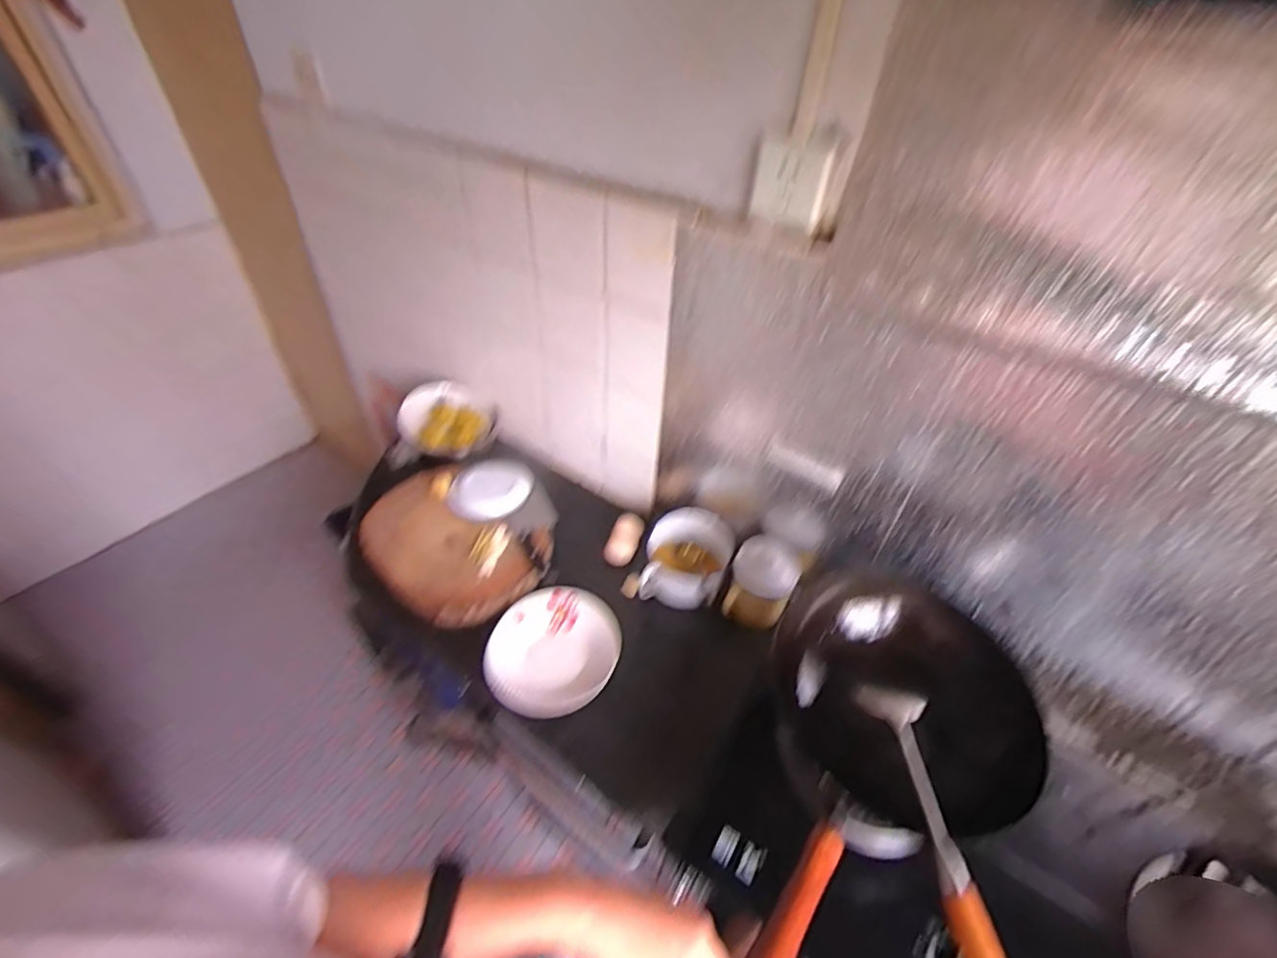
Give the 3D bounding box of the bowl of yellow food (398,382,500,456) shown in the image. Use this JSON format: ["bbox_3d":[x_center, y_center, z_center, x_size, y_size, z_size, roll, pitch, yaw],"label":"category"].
[{"bbox_3d":[-0.392,-0.125,1.150,0.204,0.074,0.181,34,51,28],"label":"bowl of yellow food"}]

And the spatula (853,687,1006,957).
[{"bbox_3d":[0.285,0.339,0.514,0.052,0.032,0.332,5,31,2],"label":"spatula"}]

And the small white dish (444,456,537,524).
[{"bbox_3d":[-0.278,0.013,1.005,0.135,0.021,0.150,30,49,25],"label":"small white dish"}]

